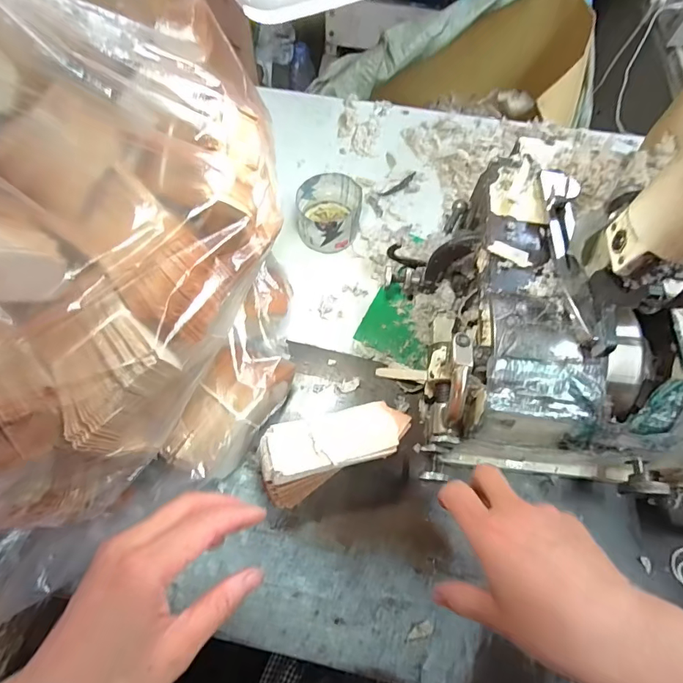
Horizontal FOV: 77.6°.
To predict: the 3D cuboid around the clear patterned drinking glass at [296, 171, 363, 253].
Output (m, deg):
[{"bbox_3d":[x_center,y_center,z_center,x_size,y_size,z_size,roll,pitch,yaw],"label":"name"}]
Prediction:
[{"bbox_3d":[-0.013,-0.141,0.470,0.068,0.050,0.075,4,67,1],"label":"clear patterned drinking glass"}]

